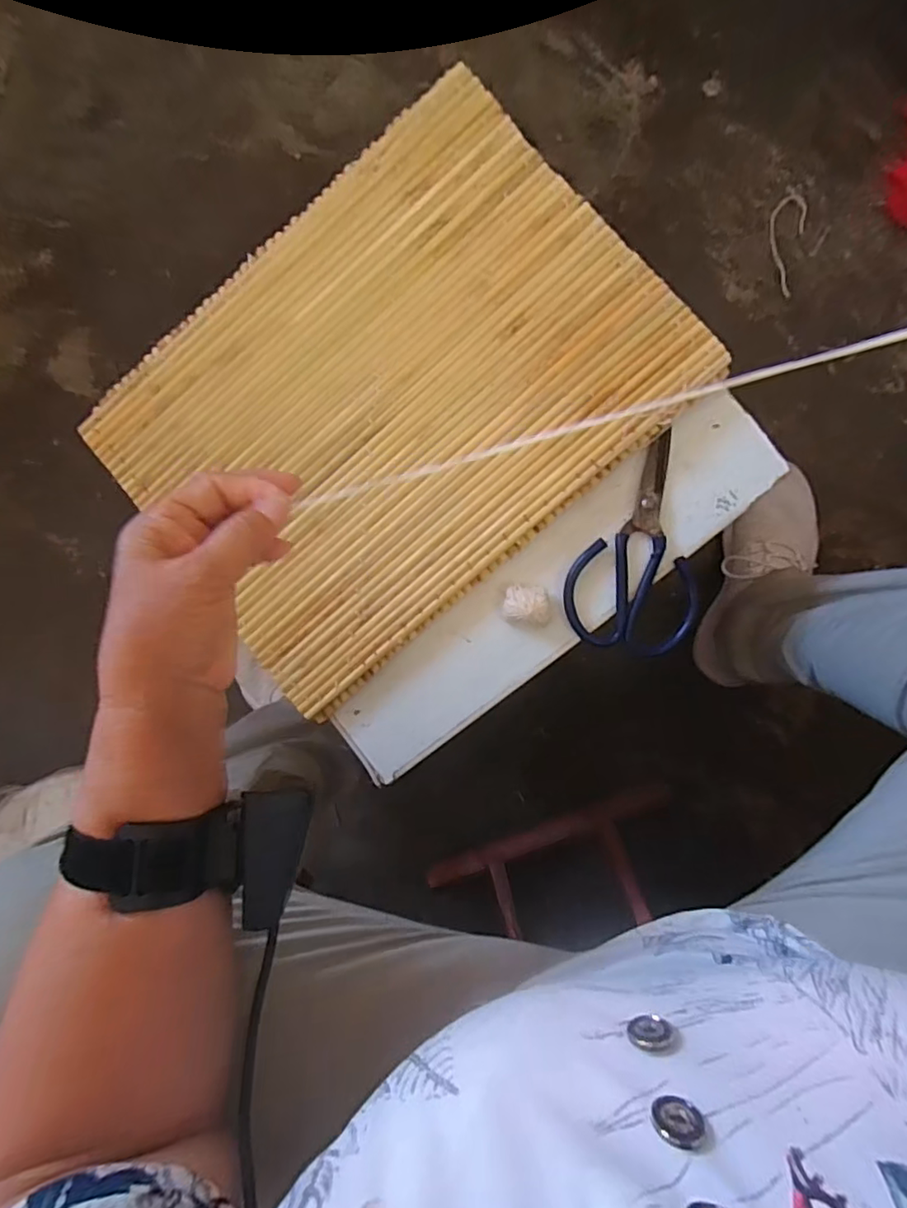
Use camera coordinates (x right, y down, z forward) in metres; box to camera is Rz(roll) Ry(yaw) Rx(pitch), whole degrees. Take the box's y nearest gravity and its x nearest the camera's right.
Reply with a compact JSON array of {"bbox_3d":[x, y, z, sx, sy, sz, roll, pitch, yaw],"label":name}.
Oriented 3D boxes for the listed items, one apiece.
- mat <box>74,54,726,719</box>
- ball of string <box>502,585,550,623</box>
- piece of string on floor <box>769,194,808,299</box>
[{"bbox_3d":[-0.061,-0.171,0.475,0.435,0.016,0.341,-40,87,6],"label":"mat"},{"bbox_3d":[0.062,-0.001,0.475,0.038,0.019,0.028,7,92,6],"label":"ball of string"},{"bbox_3d":[0.401,-0.430,0.684,0.041,0.006,0.117,4,95,12],"label":"piece of string on floor"}]

